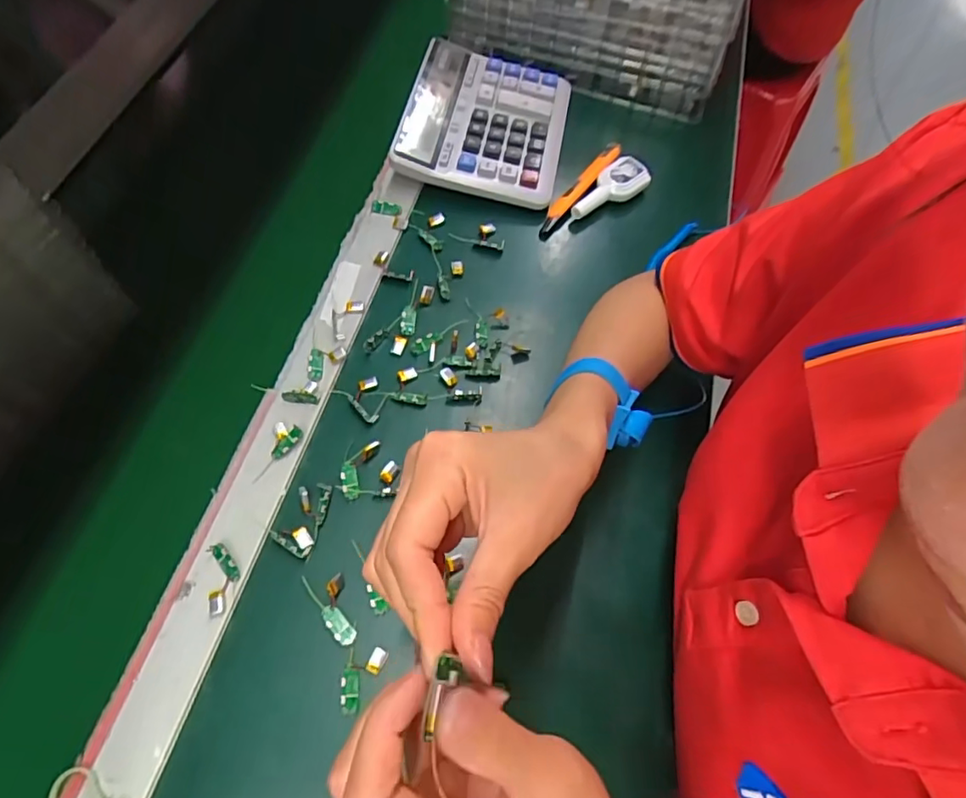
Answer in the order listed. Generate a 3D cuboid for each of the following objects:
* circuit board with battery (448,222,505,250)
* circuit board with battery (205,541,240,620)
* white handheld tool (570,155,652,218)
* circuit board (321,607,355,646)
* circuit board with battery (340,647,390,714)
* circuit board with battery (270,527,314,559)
[{"bbox_3d":[-0.003,-0.158,0.543,0.052,0.004,0.028,16,62,5],"label":"circuit board with battery"},{"bbox_3d":[-0.178,0.123,0.397,0.021,0.004,0.048,-10,63,-8],"label":"circuit board with battery"},{"bbox_3d":[0.121,-0.206,0.568,0.088,0.021,0.036,-35,69,-7],"label":"white handheld tool"},{"bbox_3d":[-0.096,0.150,0.383,0.013,0.004,0.029,-40,71,-21],"label":"circuit board"},{"bbox_3d":[-0.078,0.180,0.370,0.023,0.005,0.040,11,62,3],"label":"circuit board with battery"},{"bbox_3d":[-0.133,0.097,0.407,0.030,0.004,0.018,29,65,12],"label":"circuit board with battery"}]

